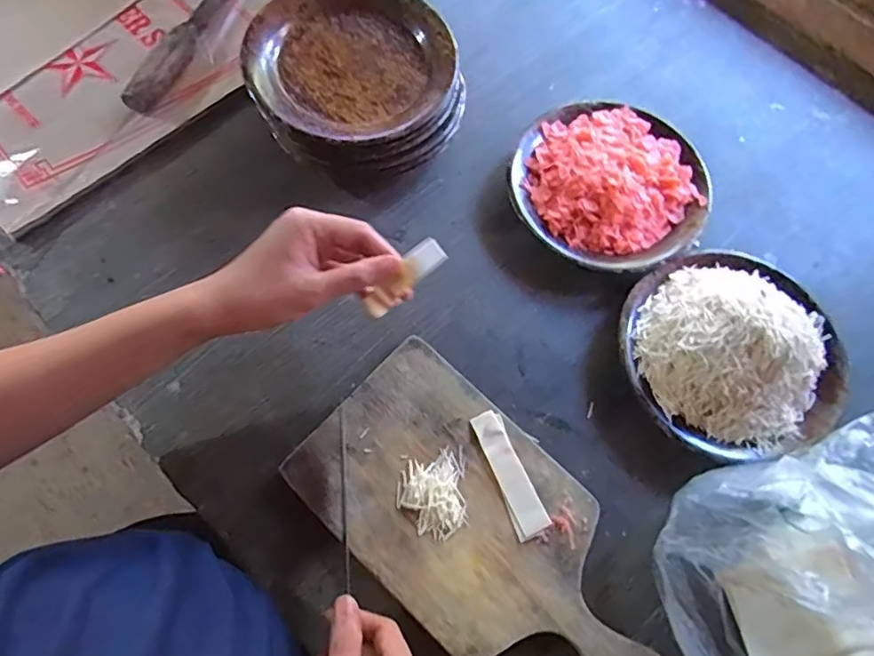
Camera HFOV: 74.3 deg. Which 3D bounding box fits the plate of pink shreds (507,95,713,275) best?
[{"bbox_3d":[0.165,-0.140,0.549,0.178,0.047,0.178,1,70,-3],"label":"plate of pink shreds"}]

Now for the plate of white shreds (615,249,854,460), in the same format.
[{"bbox_3d":[0.251,0.014,0.482,0.180,0.073,0.178,1,70,-3],"label":"plate of white shreds"}]

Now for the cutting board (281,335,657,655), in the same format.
[{"bbox_3d":[0.040,0.161,0.446,0.306,0.018,0.156,42,73,12],"label":"cutting board"}]

